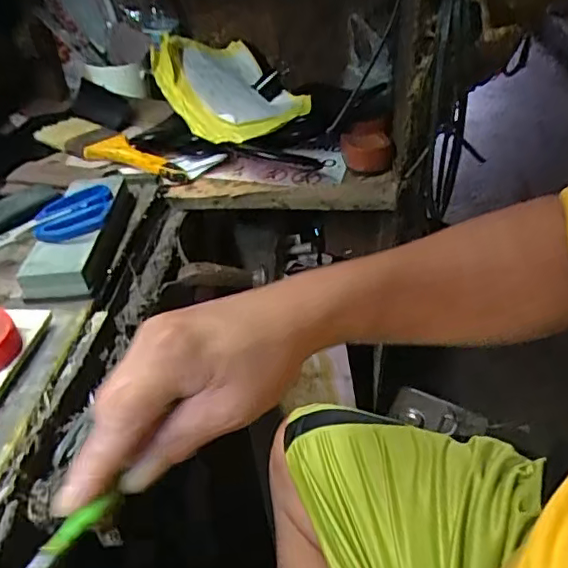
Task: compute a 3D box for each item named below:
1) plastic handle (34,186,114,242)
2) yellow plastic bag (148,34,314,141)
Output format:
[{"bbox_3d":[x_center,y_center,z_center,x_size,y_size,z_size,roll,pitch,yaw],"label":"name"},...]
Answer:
[{"bbox_3d":[-0.209,-0.071,0.562,0.074,0.015,0.080,-4,38,-1],"label":"plastic handle"},{"bbox_3d":[-0.077,-0.265,0.792,0.176,0.109,0.217,-20,42,-21],"label":"yellow plastic bag"}]

